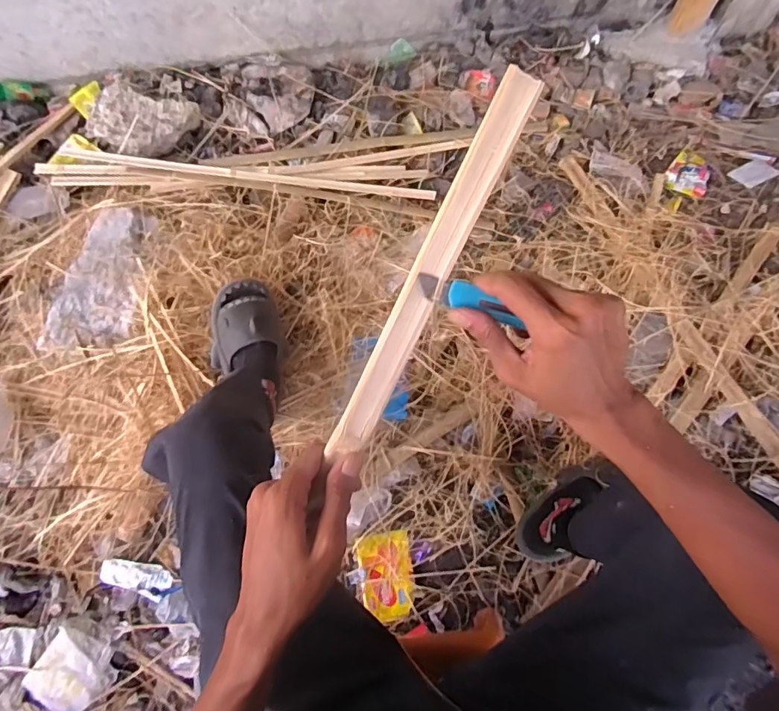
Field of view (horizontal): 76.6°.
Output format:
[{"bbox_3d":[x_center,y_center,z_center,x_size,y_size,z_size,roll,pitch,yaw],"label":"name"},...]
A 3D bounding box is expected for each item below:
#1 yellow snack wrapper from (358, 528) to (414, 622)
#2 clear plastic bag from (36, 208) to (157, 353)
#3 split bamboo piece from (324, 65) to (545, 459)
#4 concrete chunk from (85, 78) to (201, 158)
[{"bbox_3d":[-0.004,0.409,0.916,0.094,0.010,0.145,-8,68,-2],"label":"yellow snack wrapper"},{"bbox_3d":[-0.595,-0.157,1.048,0.182,0.054,0.335,14,69,6],"label":"clear plastic bag"},{"bbox_3d":[0.028,-0.056,0.352,0.026,0.010,0.284,28,100,10],"label":"split bamboo piece"},{"bbox_3d":[-0.616,-0.590,1.226,0.244,0.074,0.177,9,69,4],"label":"concrete chunk"}]

